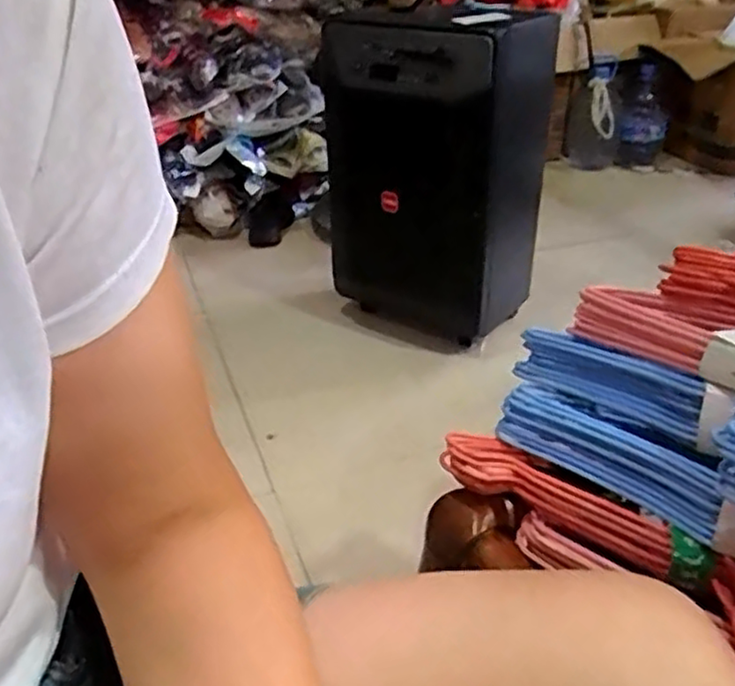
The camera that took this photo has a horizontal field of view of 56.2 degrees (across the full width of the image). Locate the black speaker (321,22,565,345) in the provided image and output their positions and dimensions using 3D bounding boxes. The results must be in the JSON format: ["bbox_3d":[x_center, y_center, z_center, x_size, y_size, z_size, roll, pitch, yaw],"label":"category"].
[{"bbox_3d":[0.143,-0.323,1.316,0.356,0.530,0.318,21,37,34],"label":"black speaker"}]

